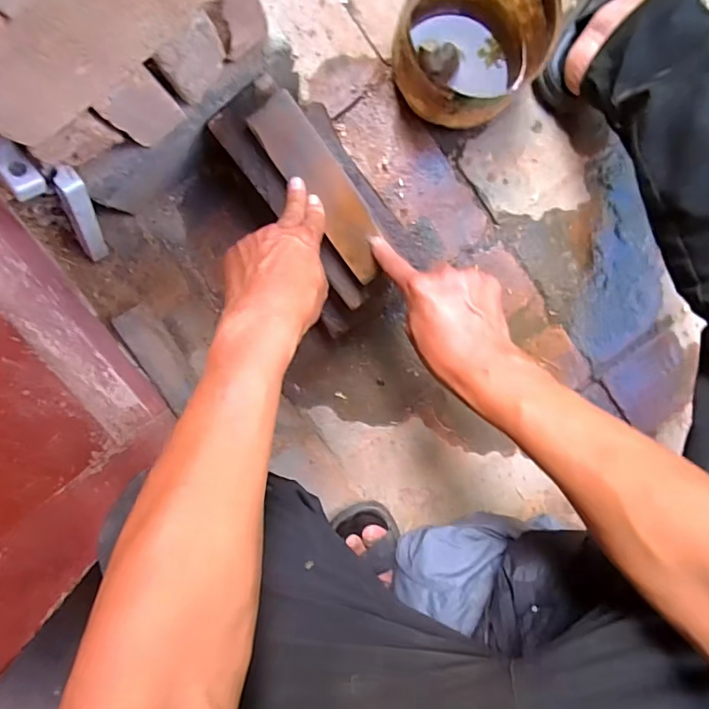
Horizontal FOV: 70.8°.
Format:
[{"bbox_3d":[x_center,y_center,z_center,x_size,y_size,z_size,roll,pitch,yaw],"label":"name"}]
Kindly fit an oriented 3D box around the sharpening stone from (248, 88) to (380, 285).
[{"bbox_3d":[-0.030,-0.163,0.497,0.052,0.010,0.191,-33,102,3],"label":"sharpening stone"}]

